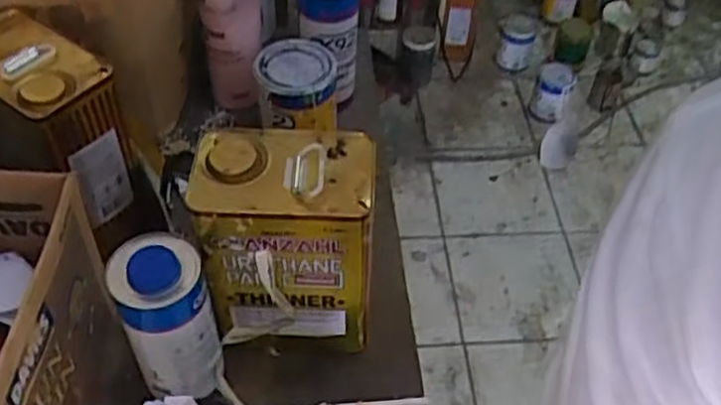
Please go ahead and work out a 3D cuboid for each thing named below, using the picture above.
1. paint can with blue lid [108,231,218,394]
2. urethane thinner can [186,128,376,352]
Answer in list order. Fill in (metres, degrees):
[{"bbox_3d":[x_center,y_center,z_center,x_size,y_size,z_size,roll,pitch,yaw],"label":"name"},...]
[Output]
[{"bbox_3d":[-0.185,0.115,0.736,0.078,0.173,0.080,1,49,-1],"label":"paint can with blue lid"},{"bbox_3d":[-0.073,0.036,0.757,0.164,0.205,0.117,-2,49,-4],"label":"urethane thinner can"}]

